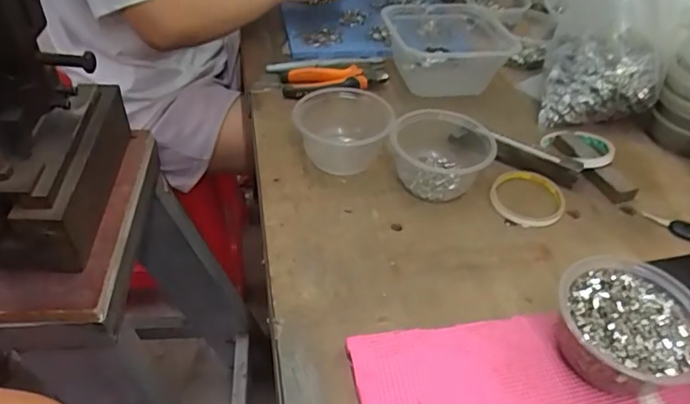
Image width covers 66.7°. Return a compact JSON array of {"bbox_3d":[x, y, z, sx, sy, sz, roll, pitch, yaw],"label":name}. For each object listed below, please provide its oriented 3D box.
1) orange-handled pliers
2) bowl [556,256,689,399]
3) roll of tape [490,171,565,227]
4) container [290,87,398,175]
[{"bbox_3d":[-0.012,-0.177,0.748,0.153,0.015,0.062,-5,43,-11],"label":"orange-handled pliers"},{"bbox_3d":[0.232,0.107,0.430,0.111,0.058,0.107,3,42,-3],"label":"bowl"},{"bbox_3d":[0.210,-0.005,0.602,0.083,0.013,0.085,3,42,-3],"label":"roll of tape"},{"bbox_3d":[-0.004,-0.084,0.627,0.112,0.066,0.104,0,42,-5],"label":"container"}]

